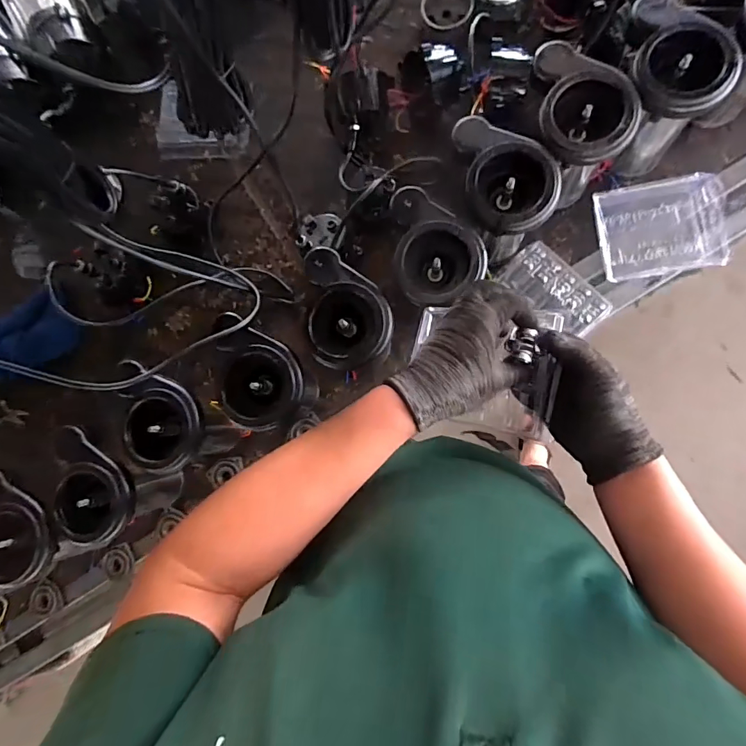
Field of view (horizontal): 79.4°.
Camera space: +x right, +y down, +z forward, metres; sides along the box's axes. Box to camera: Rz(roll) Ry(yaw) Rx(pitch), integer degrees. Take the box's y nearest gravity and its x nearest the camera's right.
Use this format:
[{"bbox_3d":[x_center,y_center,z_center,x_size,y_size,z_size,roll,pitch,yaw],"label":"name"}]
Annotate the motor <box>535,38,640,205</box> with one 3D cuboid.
[{"bbox_3d":[0.286,-0.347,0.648,0.120,0.151,0.176,-9,85,7],"label":"motor"}]

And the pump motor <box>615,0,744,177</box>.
[{"bbox_3d":[0.404,-0.403,0.639,0.116,0.183,0.162,5,87,8],"label":"pump motor"}]

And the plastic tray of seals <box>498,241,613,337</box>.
[{"bbox_3d":[0.296,-0.135,0.719,0.160,0.014,0.085,42,92,9],"label":"plastic tray of seals"}]

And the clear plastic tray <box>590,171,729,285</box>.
[{"bbox_3d":[0.454,-0.227,0.713,0.188,0.032,0.146,-9,85,7],"label":"clear plastic tray"}]

